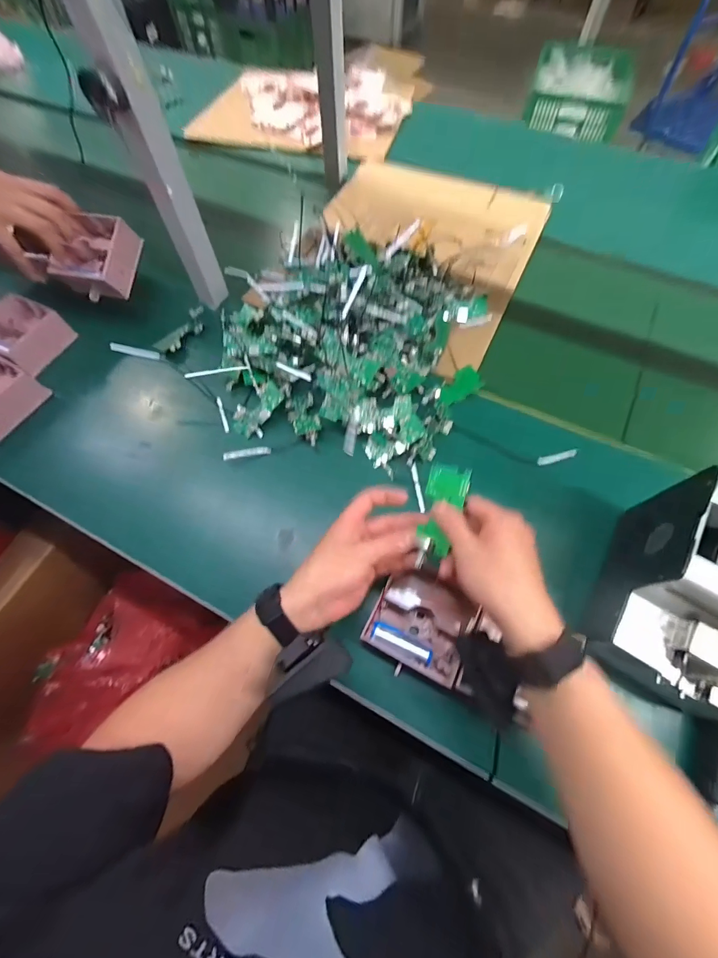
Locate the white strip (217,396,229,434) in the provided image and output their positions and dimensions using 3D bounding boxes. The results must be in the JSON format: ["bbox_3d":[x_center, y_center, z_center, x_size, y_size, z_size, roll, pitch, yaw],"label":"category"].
[{"bbox_3d":[-0.203,-0.096,0.551,0.007,0.006,0.061,-20,66,-8],"label":"white strip"}]

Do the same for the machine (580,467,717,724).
[{"bbox_3d":[0.329,0.119,0.362,0.131,0.161,0.173,33,70,15],"label":"machine"}]

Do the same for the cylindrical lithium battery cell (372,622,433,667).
[{"bbox_3d":[0.046,0.178,0.401,0.067,0.017,0.022,24,67,12],"label":"cylindrical lithium battery cell"}]

